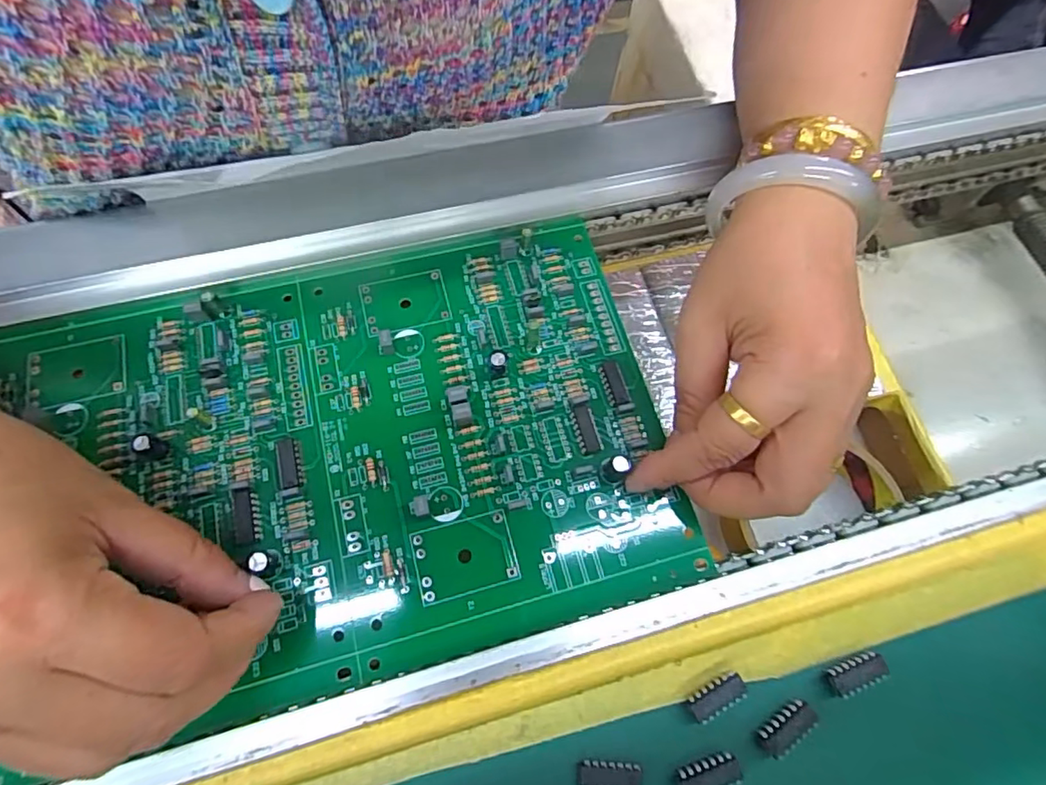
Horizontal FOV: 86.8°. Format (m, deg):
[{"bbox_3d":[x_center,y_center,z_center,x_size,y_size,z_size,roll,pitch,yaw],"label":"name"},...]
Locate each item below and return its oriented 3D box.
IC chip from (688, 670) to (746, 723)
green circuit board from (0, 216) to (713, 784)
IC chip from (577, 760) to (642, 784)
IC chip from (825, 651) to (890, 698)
[{"bbox_3d":[0.061,0.096,0.174,0.018,0.006,0.007,-27,73,-11],"label":"IC chip"},{"bbox_3d":[-0.072,0.023,0.215,0.247,0.015,0.164,-14,66,-9],"label":"green circuit board"},{"bbox_3d":[0.026,0.117,0.166,0.019,0.004,0.010,5,70,-1],"label":"IC chip"},{"bbox_3d":[0.108,0.090,0.178,0.018,0.005,0.009,-17,72,-8],"label":"IC chip"}]

